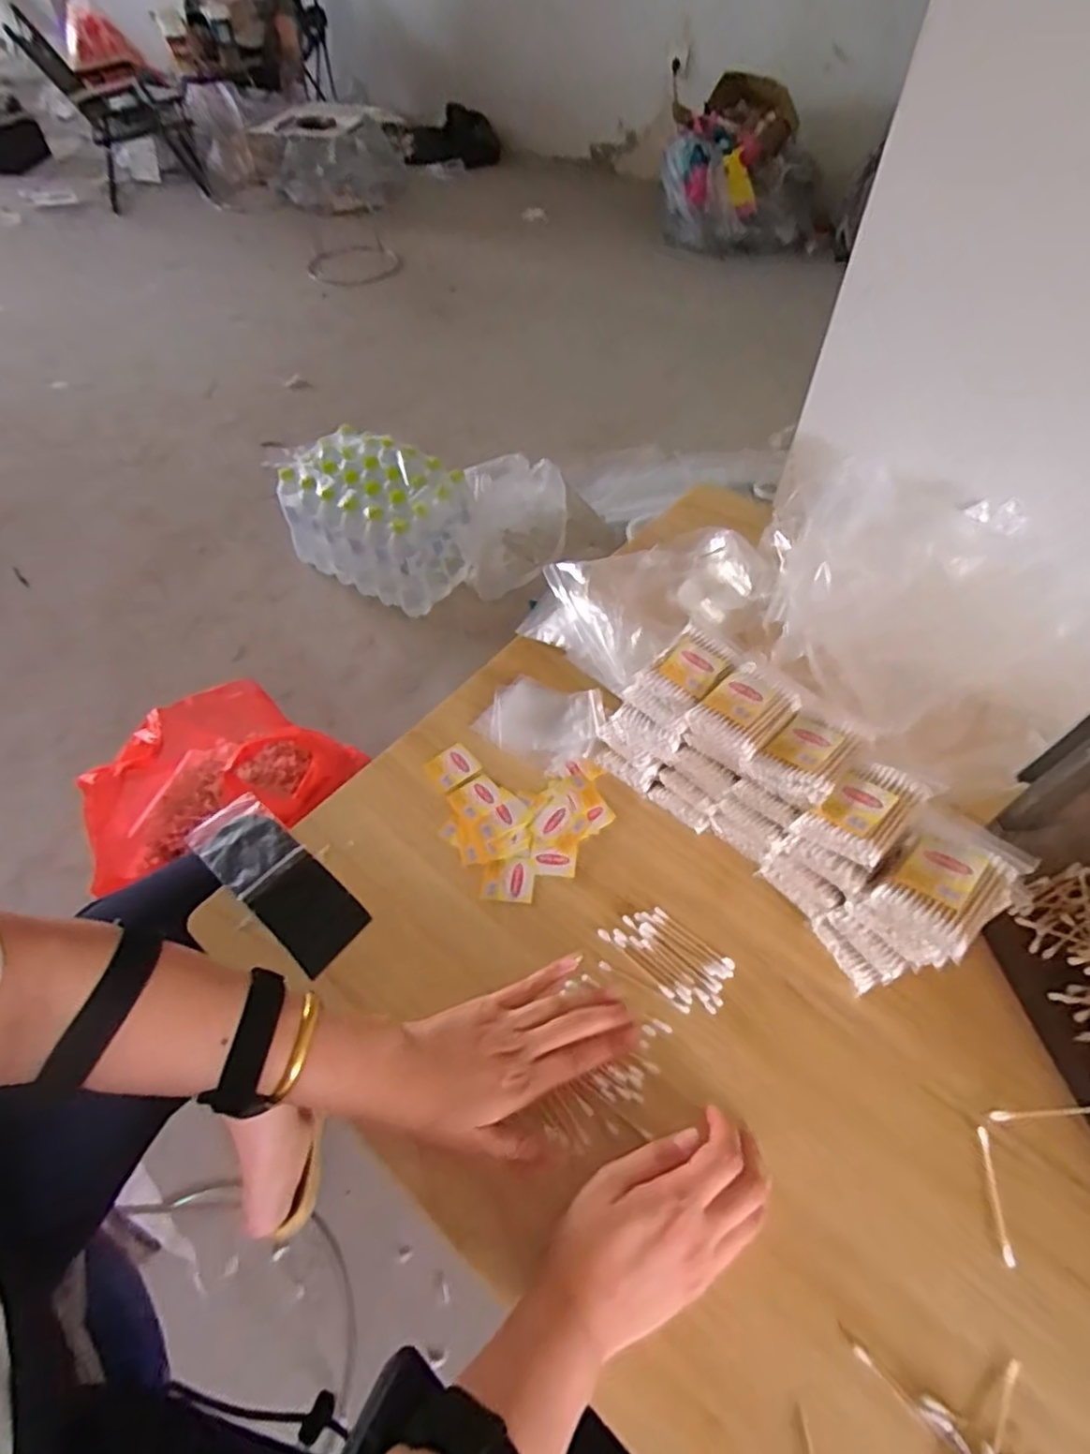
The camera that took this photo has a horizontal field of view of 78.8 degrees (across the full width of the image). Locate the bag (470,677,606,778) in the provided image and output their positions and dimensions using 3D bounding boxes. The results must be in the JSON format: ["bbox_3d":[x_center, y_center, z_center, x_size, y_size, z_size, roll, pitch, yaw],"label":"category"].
[{"bbox_3d":[-0.003,-0.006,0.645,0.117,0.018,0.099,15,56,14],"label":"bag"}]

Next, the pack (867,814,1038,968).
[{"bbox_3d":[0.262,0.099,0.424,0.090,0.020,0.065,-39,63,-24],"label":"pack"}]

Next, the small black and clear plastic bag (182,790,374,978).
[{"bbox_3d":[-0.230,0.127,0.566,0.187,0.009,0.065,35,63,25],"label":"small black and clear plastic bag"}]

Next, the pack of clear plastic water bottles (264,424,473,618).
[{"bbox_3d":[-0.370,-0.458,1.500,0.396,0.266,0.249,24,58,17],"label":"pack of clear plastic water bottles"}]

